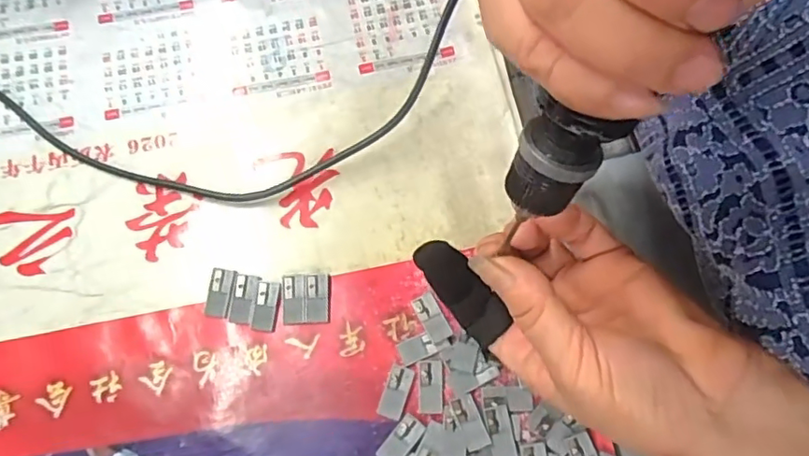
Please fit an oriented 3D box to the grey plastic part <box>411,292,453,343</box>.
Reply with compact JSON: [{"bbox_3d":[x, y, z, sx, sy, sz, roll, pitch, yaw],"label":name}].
[{"bbox_3d":[0.015,0.050,0.323,0.012,0.007,0.027,-26,76,-7],"label":"grey plastic part"}]

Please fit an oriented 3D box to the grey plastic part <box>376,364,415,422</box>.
[{"bbox_3d":[-0.005,0.089,0.314,0.013,0.004,0.027,18,75,5],"label":"grey plastic part"}]

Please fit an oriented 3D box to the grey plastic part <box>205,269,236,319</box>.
[{"bbox_3d":[-0.106,0.037,0.330,0.014,0.004,0.028,7,74,2],"label":"grey plastic part"}]

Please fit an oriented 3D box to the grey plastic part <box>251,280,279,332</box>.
[{"bbox_3d":[-0.080,0.044,0.329,0.014,0.004,0.028,5,74,1],"label":"grey plastic part"}]

